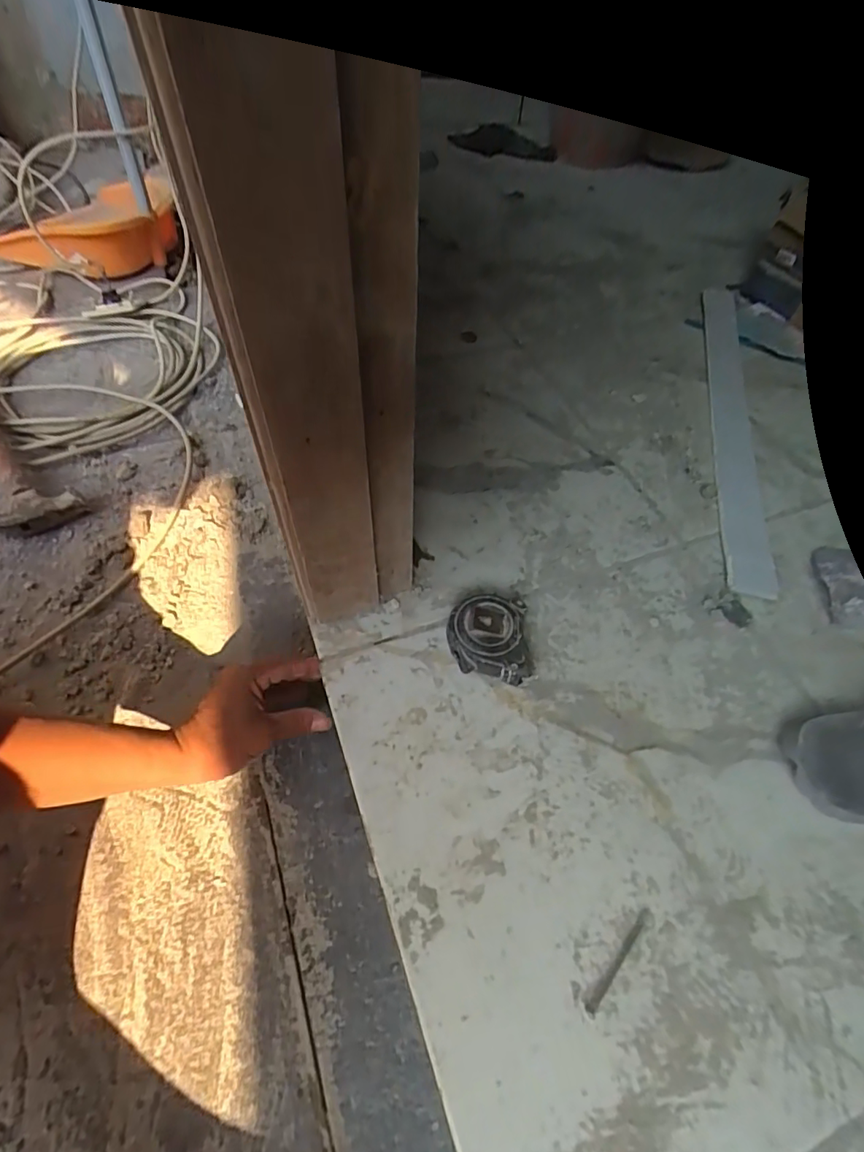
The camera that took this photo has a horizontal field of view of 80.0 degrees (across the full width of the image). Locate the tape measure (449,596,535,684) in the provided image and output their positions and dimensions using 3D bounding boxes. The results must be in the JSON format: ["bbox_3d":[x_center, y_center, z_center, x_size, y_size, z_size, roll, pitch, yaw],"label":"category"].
[{"bbox_3d":[0.048,0.056,0.458,0.070,0.035,0.080,2,55,-2],"label":"tape measure"}]

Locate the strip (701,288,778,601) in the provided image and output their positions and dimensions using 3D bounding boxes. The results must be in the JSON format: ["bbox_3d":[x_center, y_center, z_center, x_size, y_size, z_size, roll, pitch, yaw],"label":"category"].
[{"bbox_3d":[0.395,-0.224,0.680,0.051,0.014,0.601,11,58,8],"label":"strip"}]

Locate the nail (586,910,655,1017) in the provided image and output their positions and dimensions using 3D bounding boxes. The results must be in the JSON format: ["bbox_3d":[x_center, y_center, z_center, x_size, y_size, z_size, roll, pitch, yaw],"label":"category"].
[{"bbox_3d":[0.125,0.255,0.342,0.076,0.004,0.009,-37,65,-24],"label":"nail"}]

